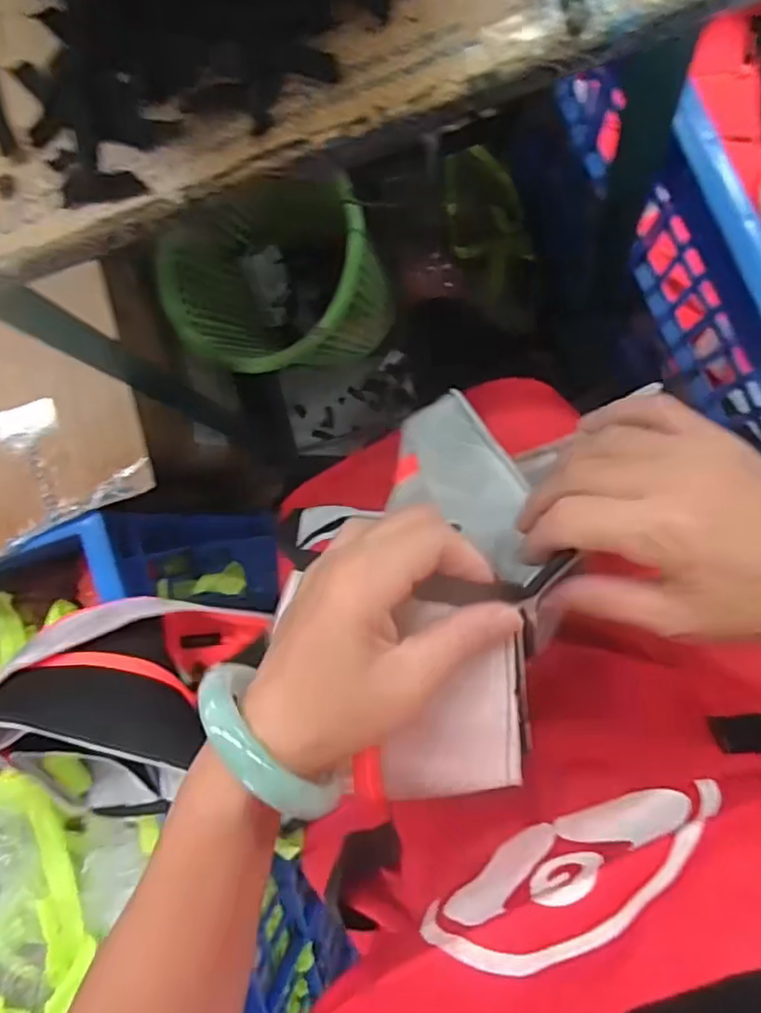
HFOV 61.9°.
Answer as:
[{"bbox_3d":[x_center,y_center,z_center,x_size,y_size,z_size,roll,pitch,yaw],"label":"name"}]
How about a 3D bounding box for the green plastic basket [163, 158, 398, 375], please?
[{"bbox_3d":[-0.138,-0.304,0.864,0.258,0.242,0.261,0,91,9],"label":"green plastic basket"}]

